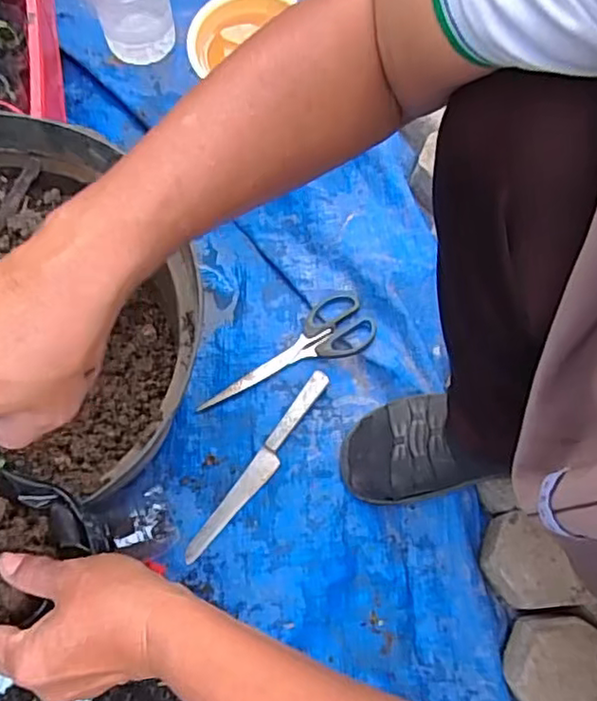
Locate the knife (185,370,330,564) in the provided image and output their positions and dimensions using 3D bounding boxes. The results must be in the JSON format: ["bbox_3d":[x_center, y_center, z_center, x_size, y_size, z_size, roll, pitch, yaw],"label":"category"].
[{"bbox_3d":[-0.035,0.114,0.633,0.023,0.011,0.223,33,73,9],"label":"knife"}]

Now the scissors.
[{"bbox_3d":[-0.017,-0.002,0.675,0.199,0.011,0.070,-22,73,-9],"label":"scissors"}]

